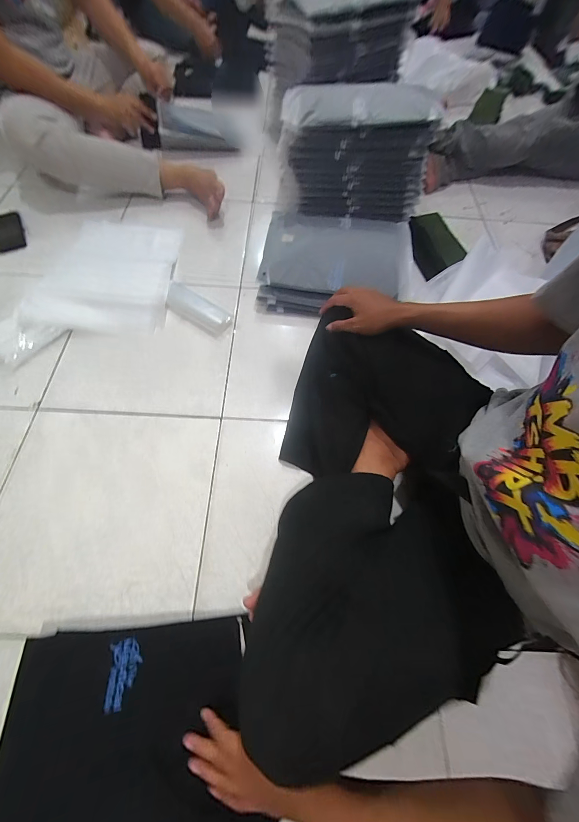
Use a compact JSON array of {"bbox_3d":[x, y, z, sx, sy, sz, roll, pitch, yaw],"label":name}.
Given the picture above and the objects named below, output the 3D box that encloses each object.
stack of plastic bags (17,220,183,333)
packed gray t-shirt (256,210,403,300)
[{"bbox_3d":[-0.489,-0.390,0.800,0.332,0.040,0.414,0,65,-3],"label":"stack of plastic bags"},{"bbox_3d":[0.129,-0.437,0.795,0.396,0.034,0.282,4,65,-1],"label":"packed gray t-shirt"}]

